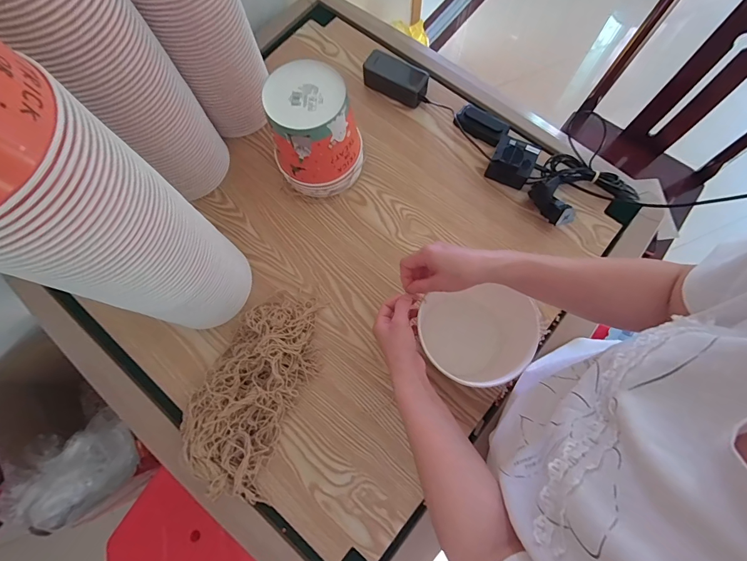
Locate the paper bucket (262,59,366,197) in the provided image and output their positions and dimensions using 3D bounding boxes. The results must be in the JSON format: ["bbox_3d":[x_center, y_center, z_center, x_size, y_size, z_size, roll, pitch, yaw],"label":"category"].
[{"bbox_3d":[-0.095,-0.251,0.634,0.137,0.185,0.136,0,75,1],"label":"paper bucket"}]

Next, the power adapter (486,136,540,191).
[{"bbox_3d":[0.264,-0.225,0.686,0.076,0.059,0.073,24,76,7],"label":"power adapter"}]

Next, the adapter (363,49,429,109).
[{"bbox_3d":[0.049,-0.413,0.742,0.134,0.060,0.055,27,77,8],"label":"adapter"}]

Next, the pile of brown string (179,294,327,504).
[{"bbox_3d":[-0.192,0.166,0.581,0.153,0.067,0.317,22,76,7],"label":"pile of brown string"}]

